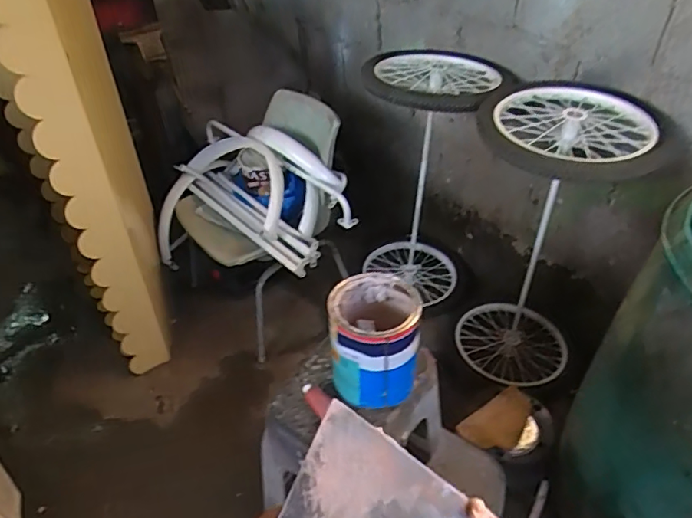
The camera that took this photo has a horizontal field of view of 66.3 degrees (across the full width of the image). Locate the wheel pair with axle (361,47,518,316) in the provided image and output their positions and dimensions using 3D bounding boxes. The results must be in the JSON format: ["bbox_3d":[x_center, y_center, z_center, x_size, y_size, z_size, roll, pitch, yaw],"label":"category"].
[{"bbox_3d":[0.272,-0.220,1.818,0.430,0.886,0.418,3,43,8],"label":"wheel pair with axle"}]

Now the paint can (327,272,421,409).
[{"bbox_3d":[0.054,0.148,0.994,0.160,0.183,0.166,0,42,3],"label":"paint can"}]

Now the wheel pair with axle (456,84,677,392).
[{"bbox_3d":[0.588,-0.023,1.564,0.456,0.889,0.382,14,45,19],"label":"wheel pair with axle"}]

